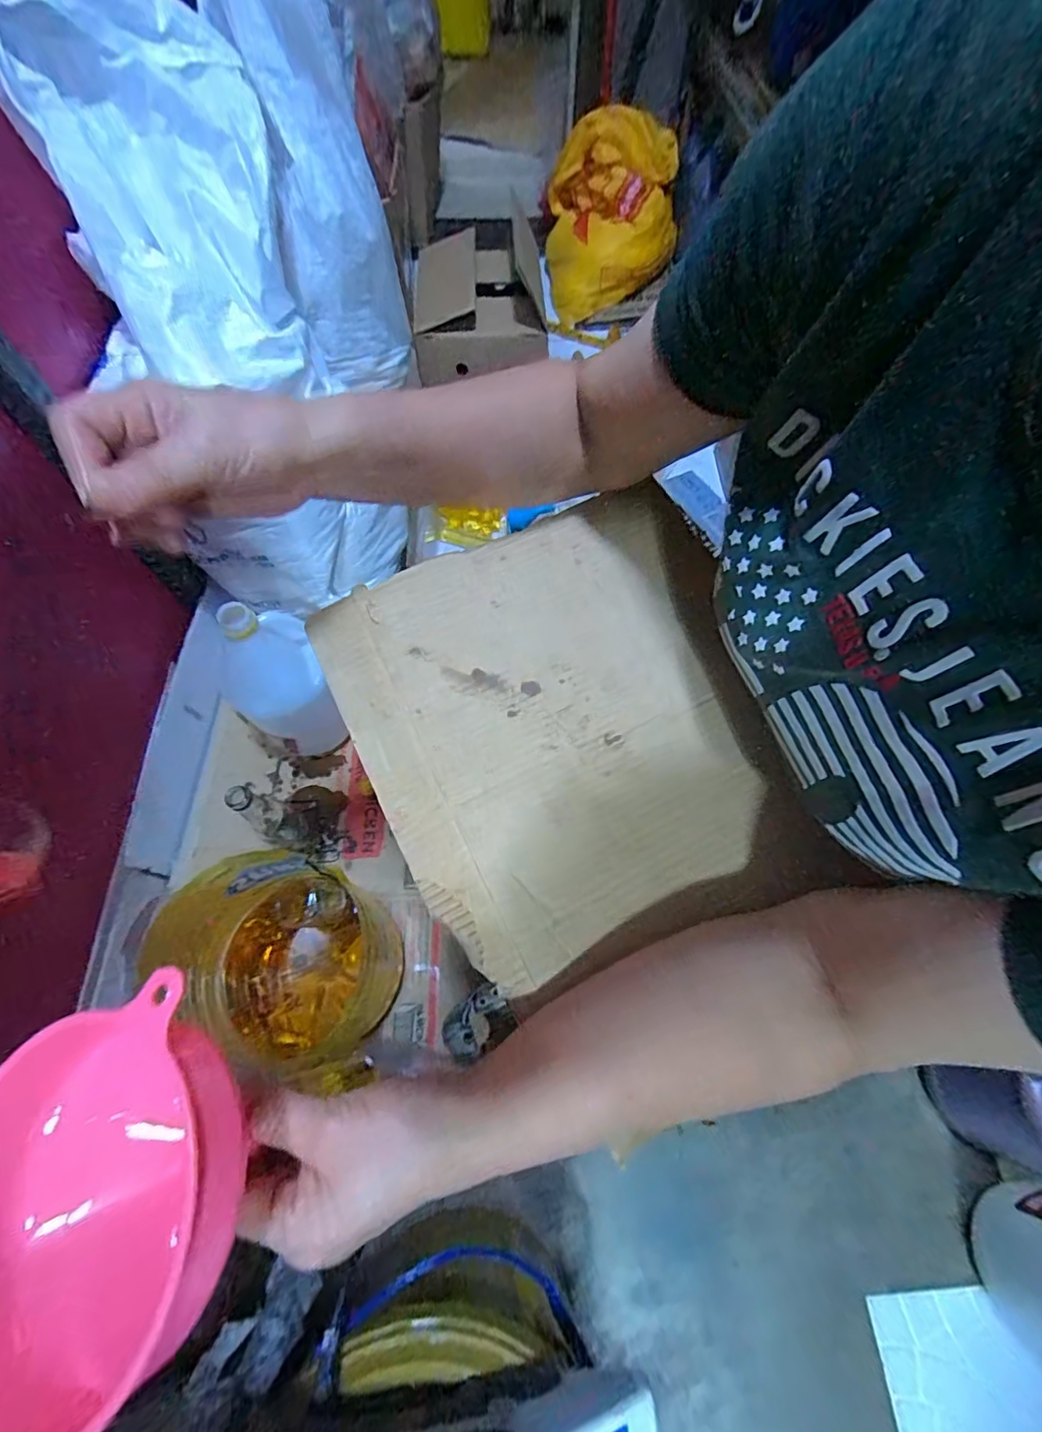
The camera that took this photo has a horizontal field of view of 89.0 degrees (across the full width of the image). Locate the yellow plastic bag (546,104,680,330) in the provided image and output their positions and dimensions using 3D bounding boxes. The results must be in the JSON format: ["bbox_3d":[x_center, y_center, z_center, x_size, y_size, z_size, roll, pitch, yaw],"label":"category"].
[{"bbox_3d":[0.236,-1.239,1.322,0.321,0.283,0.311,-2,65,-2],"label":"yellow plastic bag"}]

